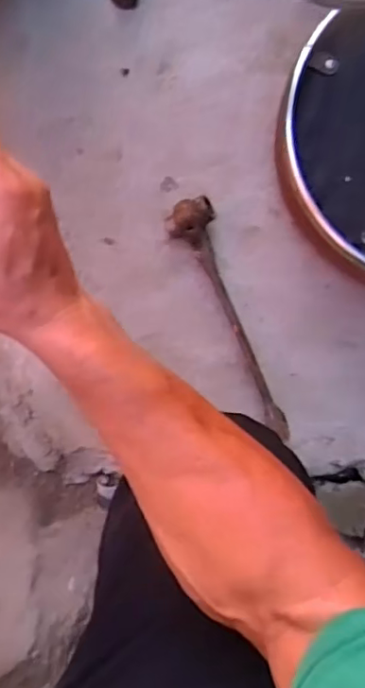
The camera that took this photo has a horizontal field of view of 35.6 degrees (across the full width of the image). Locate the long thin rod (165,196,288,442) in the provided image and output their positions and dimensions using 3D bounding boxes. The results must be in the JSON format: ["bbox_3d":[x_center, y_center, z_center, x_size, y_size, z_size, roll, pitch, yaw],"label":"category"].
[{"bbox_3d":[0.058,-0.035,0.621,0.051,0.040,0.265,-25,89,-9],"label":"long thin rod"}]

